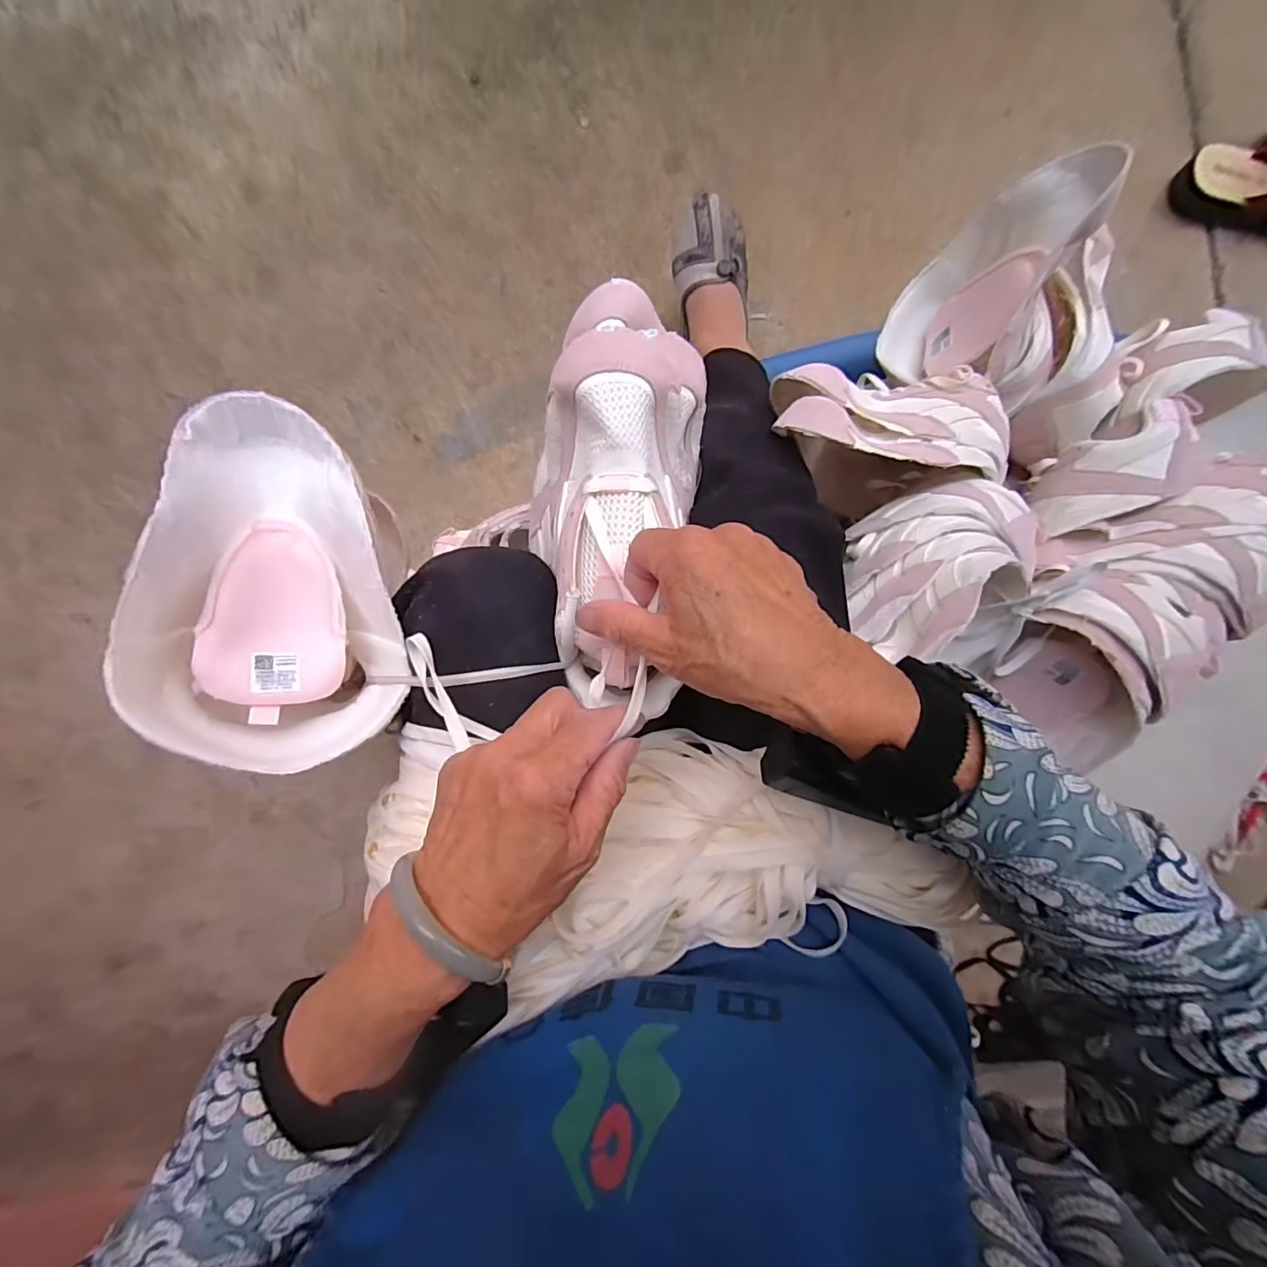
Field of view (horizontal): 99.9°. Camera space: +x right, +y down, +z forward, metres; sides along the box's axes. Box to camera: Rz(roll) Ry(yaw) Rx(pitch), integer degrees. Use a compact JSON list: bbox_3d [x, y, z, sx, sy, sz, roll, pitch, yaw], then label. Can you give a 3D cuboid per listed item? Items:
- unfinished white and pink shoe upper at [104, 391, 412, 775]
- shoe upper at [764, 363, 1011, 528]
[{"bbox_3d":[-0.218,-0.027,0.342,0.142,0.090,0.215,11,85,-31],"label":"unfinished white and pink shoe upper"},{"bbox_3d":[0.219,-0.167,0.458,0.201,0.121,0.106,-1,95,0],"label":"shoe upper"}]

